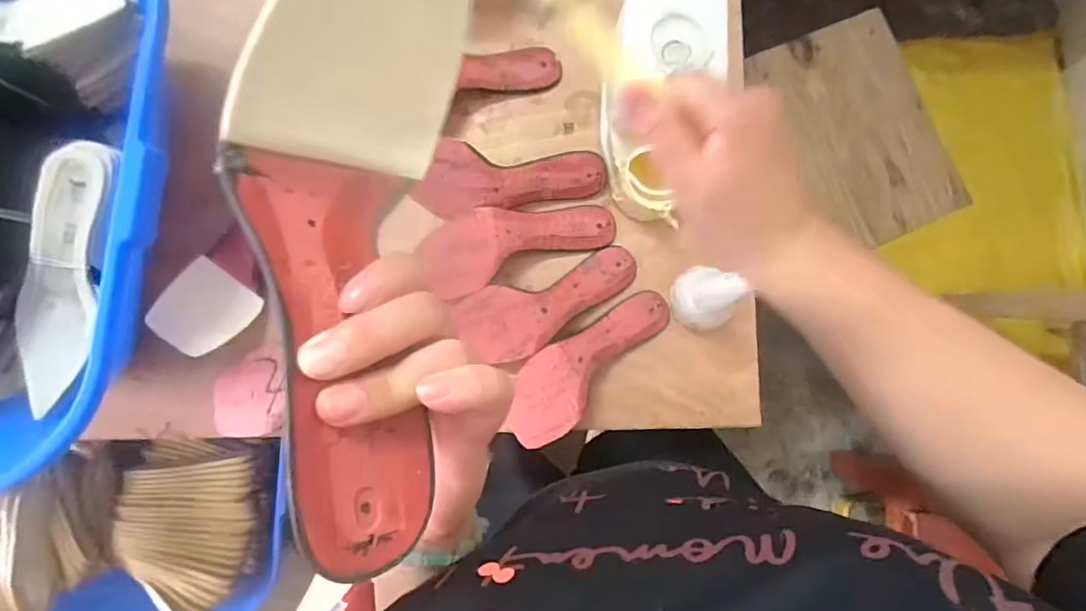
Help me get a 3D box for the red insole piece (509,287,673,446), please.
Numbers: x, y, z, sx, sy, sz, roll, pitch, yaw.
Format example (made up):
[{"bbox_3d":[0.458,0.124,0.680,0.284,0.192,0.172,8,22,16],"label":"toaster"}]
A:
[{"bbox_3d":[0.044,0.056,0.599,0.079,0.036,0.216,43,84,2],"label":"red insole piece"}]

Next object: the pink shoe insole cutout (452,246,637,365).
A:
[{"bbox_3d":[0.013,0.000,0.603,0.198,0.038,0.081,-20,86,-5],"label":"pink shoe insole cutout"}]

